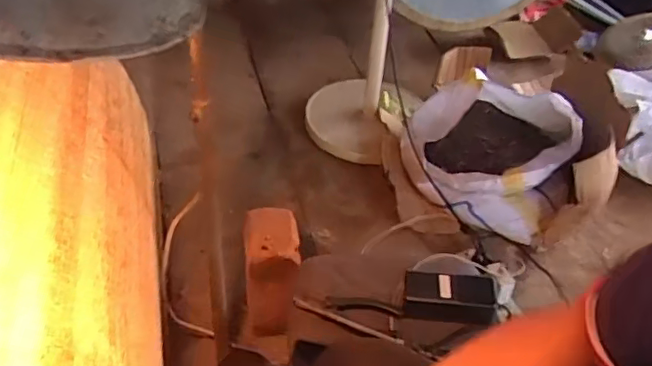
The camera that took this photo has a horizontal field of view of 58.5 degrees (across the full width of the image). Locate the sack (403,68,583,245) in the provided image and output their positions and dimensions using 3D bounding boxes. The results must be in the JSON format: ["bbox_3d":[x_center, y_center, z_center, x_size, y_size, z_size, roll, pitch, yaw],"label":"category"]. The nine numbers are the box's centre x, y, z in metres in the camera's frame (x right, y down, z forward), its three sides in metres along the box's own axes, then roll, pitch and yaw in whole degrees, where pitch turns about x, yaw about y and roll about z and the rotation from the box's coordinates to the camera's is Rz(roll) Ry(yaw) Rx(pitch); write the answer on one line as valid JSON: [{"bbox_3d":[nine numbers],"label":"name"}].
[{"bbox_3d":[0.350,-0.063,1.289,0.351,0.250,0.314,12,43,9],"label":"sack"}]

